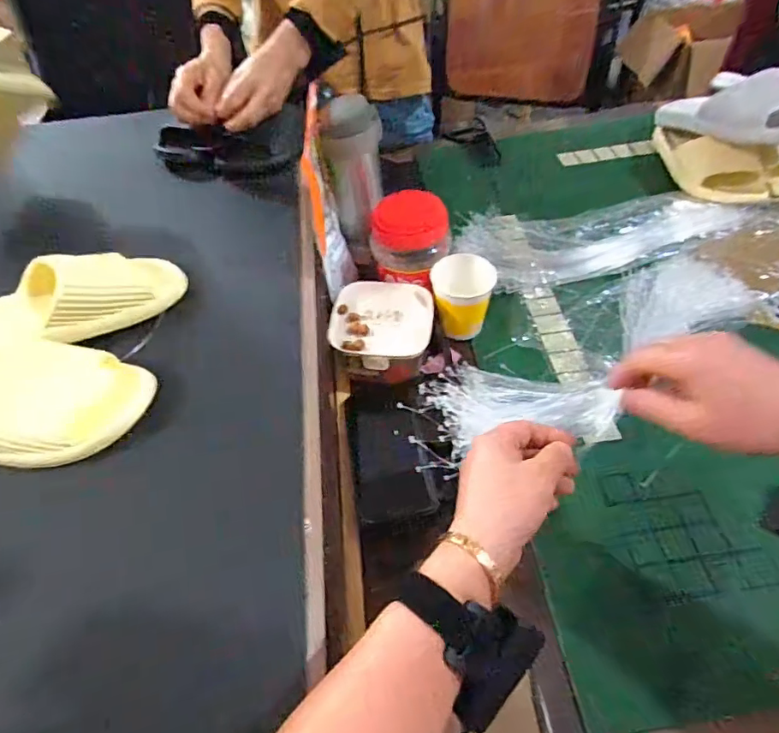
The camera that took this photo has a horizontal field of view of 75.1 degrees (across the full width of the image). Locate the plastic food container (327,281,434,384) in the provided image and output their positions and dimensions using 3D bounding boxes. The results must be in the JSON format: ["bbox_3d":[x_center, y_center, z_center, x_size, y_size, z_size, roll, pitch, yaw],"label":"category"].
[{"bbox_3d":[-0.007,-0.031,0.588,0.110,0.075,0.117,2,51,6],"label":"plastic food container"}]

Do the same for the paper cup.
[{"bbox_3d":[0.085,-0.081,0.596,0.071,0.076,0.079,7,52,10],"label":"paper cup"}]

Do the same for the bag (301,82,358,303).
[{"bbox_3d":[-0.067,-0.180,0.582,0.037,0.187,0.147,-8,51,-2],"label":"bag"}]

